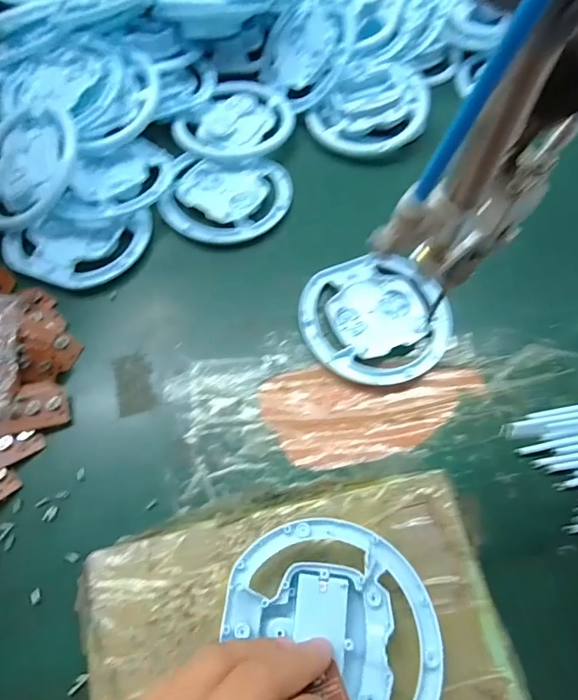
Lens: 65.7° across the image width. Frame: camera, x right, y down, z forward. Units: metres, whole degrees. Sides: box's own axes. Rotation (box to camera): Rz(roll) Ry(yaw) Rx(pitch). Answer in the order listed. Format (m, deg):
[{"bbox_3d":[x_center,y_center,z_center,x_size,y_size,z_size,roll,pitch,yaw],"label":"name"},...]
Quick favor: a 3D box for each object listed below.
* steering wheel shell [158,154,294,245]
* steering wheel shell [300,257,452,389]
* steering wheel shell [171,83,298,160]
[{"bbox_3d":[-0.049,-0.129,0.369,0.095,0.011,0.099,1,66,-2],"label":"steering wheel shell"},{"bbox_3d":[0.063,-0.024,0.326,0.105,0.010,0.101,1,66,-2],"label":"steering wheel shell"},{"bbox_3d":[-0.047,-0.203,0.400,0.082,0.008,0.103,42,71,15],"label":"steering wheel shell"}]

